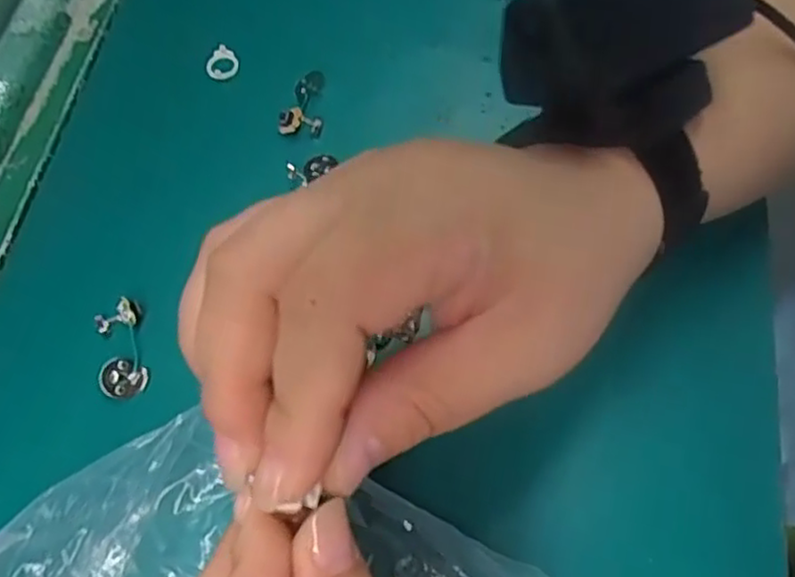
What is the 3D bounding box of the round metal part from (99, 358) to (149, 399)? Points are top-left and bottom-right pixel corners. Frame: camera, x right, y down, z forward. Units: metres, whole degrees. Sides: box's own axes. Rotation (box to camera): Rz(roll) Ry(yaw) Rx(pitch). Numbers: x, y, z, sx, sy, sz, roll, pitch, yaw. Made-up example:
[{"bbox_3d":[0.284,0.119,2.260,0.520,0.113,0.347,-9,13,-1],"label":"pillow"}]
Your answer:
[{"bbox_3d":[-0.102,0.034,0.264,0.015,0.006,0.014,-1,63,2],"label":"round metal part"}]

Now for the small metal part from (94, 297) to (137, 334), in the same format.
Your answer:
[{"bbox_3d":[-0.109,0.011,0.274,0.019,0.006,0.010,-20,61,22],"label":"small metal part"}]

